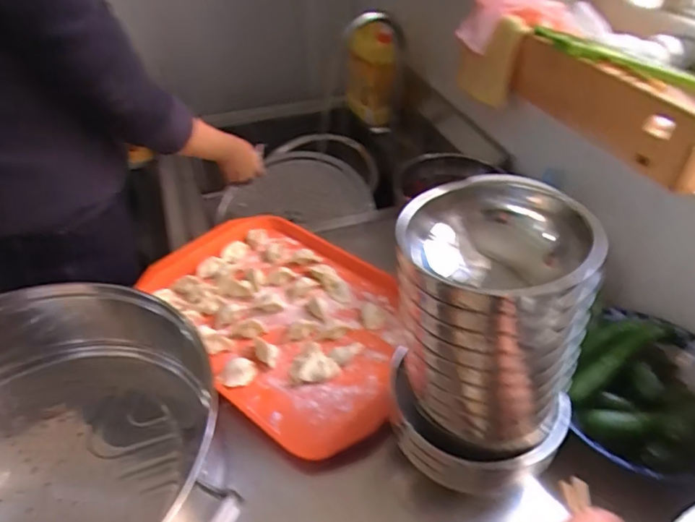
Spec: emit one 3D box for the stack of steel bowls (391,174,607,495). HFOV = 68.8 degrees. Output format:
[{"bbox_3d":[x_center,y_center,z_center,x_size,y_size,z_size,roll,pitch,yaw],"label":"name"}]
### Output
[{"bbox_3d":[0.122,0.075,0.467,0.151,0.249,0.159,-1,41,1],"label":"stack of steel bowls"}]

